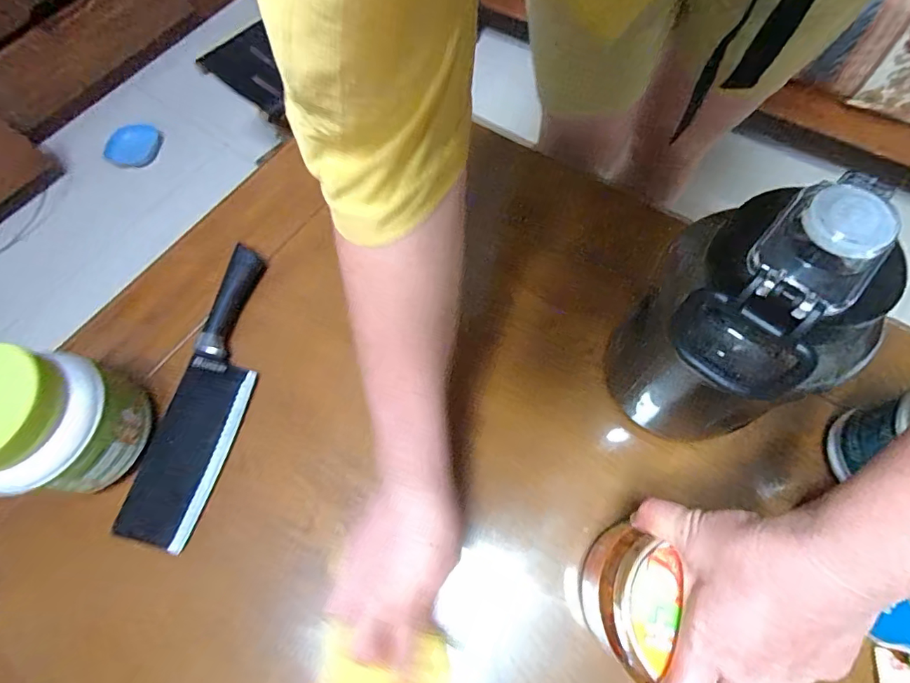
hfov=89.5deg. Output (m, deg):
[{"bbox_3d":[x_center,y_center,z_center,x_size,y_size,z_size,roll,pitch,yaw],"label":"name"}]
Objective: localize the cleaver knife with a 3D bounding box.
[{"bbox_3d":[-0.234,0.040,0.448,0.072,0.016,0.292,10,67,7],"label":"cleaver knife"}]

